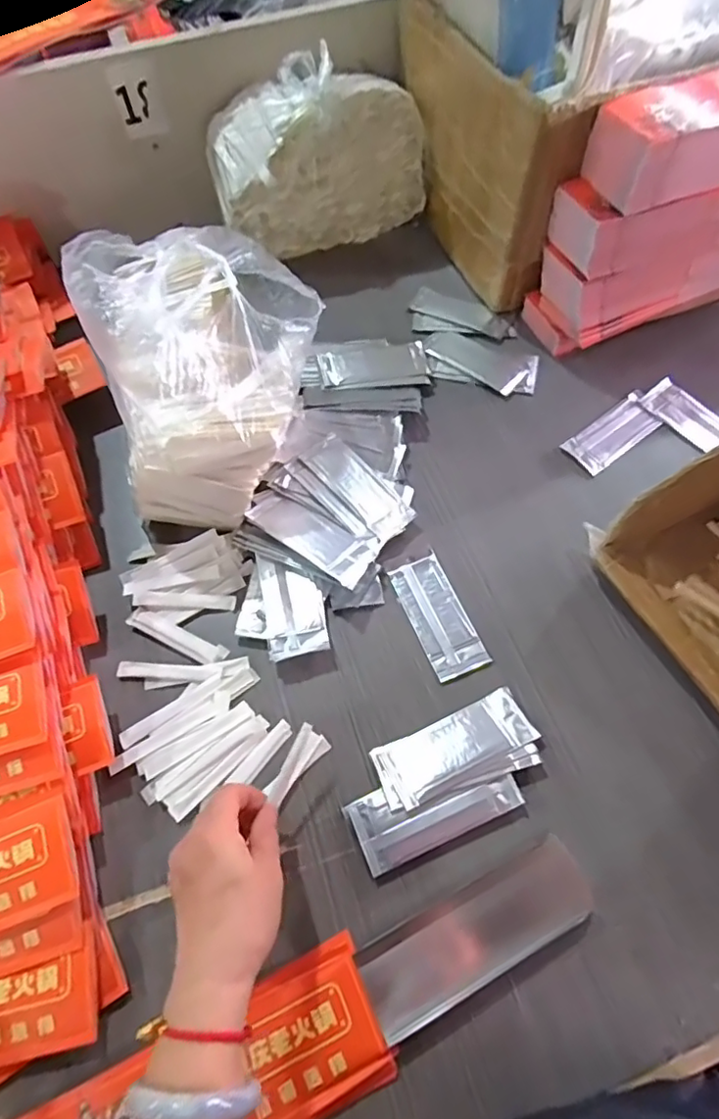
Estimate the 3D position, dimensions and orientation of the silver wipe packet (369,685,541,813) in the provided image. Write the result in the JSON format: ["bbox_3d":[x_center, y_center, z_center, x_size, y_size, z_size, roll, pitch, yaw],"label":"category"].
[{"bbox_3d":[0.076,0.148,0.445,0.129,0.006,0.050,-21,55,-12],"label":"silver wipe packet"}]

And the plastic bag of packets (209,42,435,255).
[{"bbox_3d":[-0.052,-0.485,0.686,0.251,0.166,0.104,-19,65,-7],"label":"plastic bag of packets"}]

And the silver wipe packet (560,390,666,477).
[{"bbox_3d":[0.269,-0.135,0.585,0.117,0.011,0.050,-35,68,-14],"label":"silver wipe packet"}]

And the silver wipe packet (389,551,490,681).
[{"bbox_3d":[0.070,0.050,0.502,0.049,0.004,0.111,-21,65,-8],"label":"silver wipe packet"}]

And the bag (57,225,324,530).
[{"bbox_3d":[-0.131,-0.187,0.501,0.184,0.166,0.249,-12,64,-4],"label":"bag"}]

